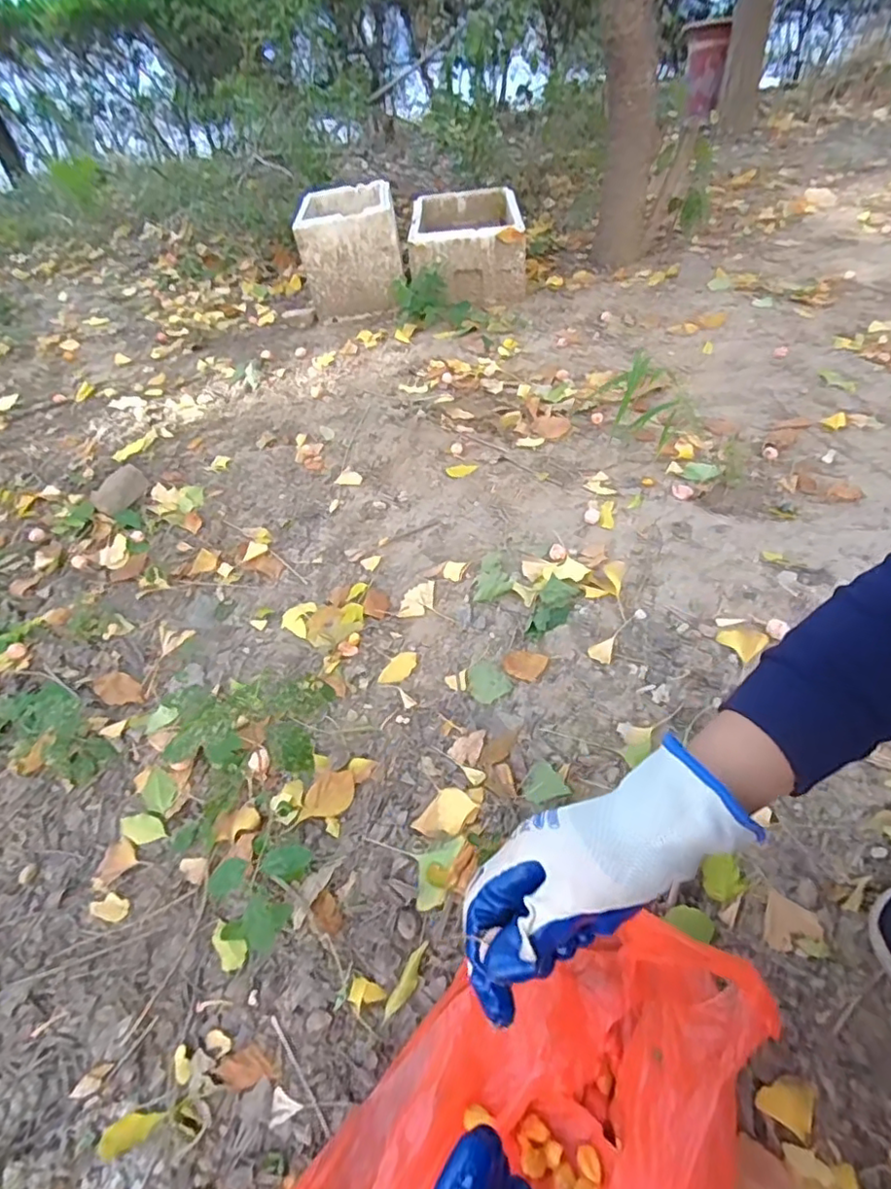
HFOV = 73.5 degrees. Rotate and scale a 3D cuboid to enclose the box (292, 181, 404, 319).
[{"bbox_3d":[-0.245,-0.910,1.552,0.234,0.206,0.384,-8,45,-2],"label":"box"}]

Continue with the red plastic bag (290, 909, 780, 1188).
[{"bbox_3d":[0.048,0.330,0.350,0.195,0.122,0.314,28,55,29],"label":"red plastic bag"}]

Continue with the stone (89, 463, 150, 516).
[{"bbox_3d":[-0.542,-0.174,0.997,0.051,0.033,0.102,14,49,19],"label":"stone"}]

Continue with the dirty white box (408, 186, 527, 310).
[{"bbox_3d":[0.054,-0.911,1.563,0.277,0.159,0.523,-4,45,3],"label":"dirty white box"}]

